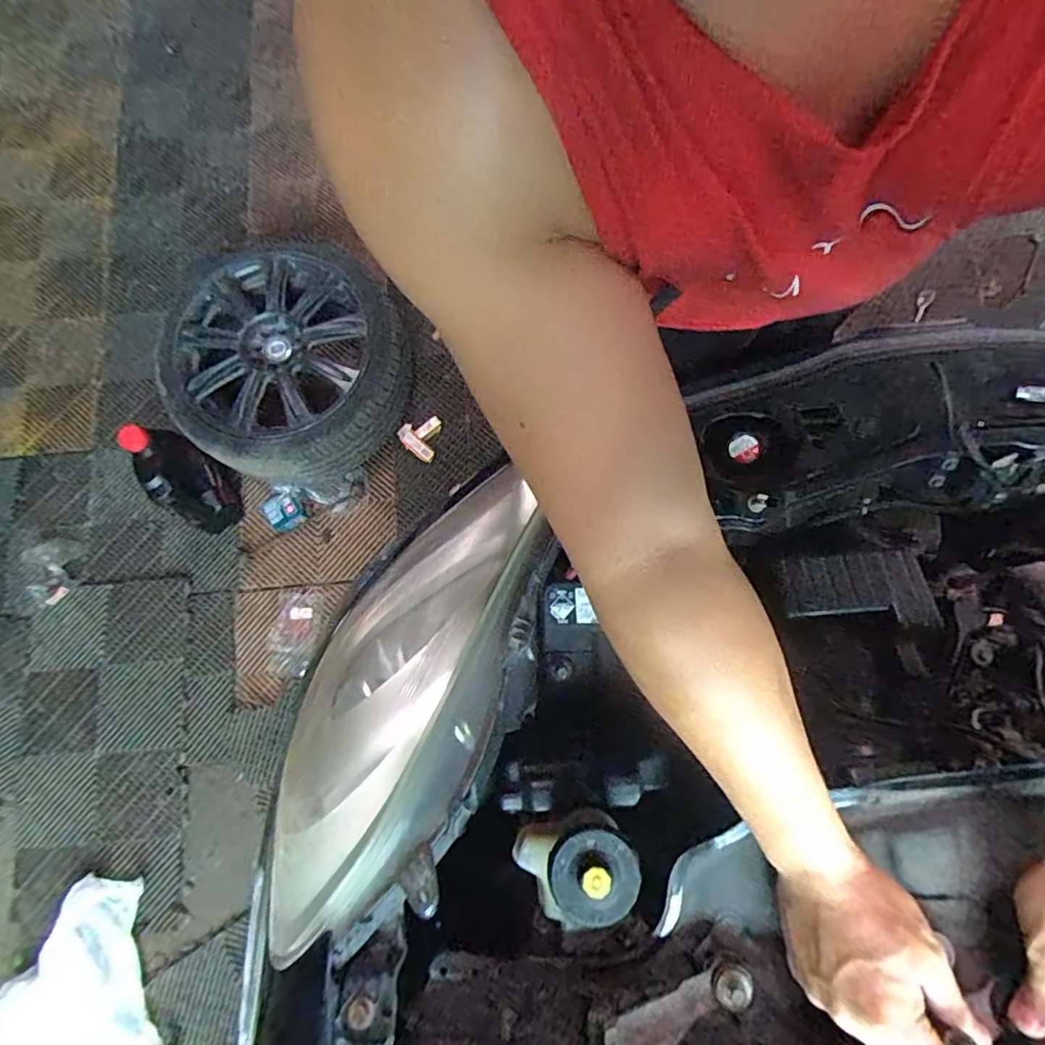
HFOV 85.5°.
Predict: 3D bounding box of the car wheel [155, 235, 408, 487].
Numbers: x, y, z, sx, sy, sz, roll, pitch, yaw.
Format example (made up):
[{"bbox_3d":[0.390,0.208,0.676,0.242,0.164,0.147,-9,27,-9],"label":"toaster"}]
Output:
[{"bbox_3d":[-0.606,-0.403,1.437,0.607,0.195,0.603,0,79,2],"label":"car wheel"}]

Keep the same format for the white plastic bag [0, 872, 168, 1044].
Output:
[{"bbox_3d":[-0.991,1.032,1.218,0.380,0.083,0.421,-20,79,-2],"label":"white plastic bag"}]

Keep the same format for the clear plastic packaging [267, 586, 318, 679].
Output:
[{"bbox_3d":[-0.565,0.266,1.388,0.109,0.020,0.205,2,79,3],"label":"clear plastic packaging"}]

